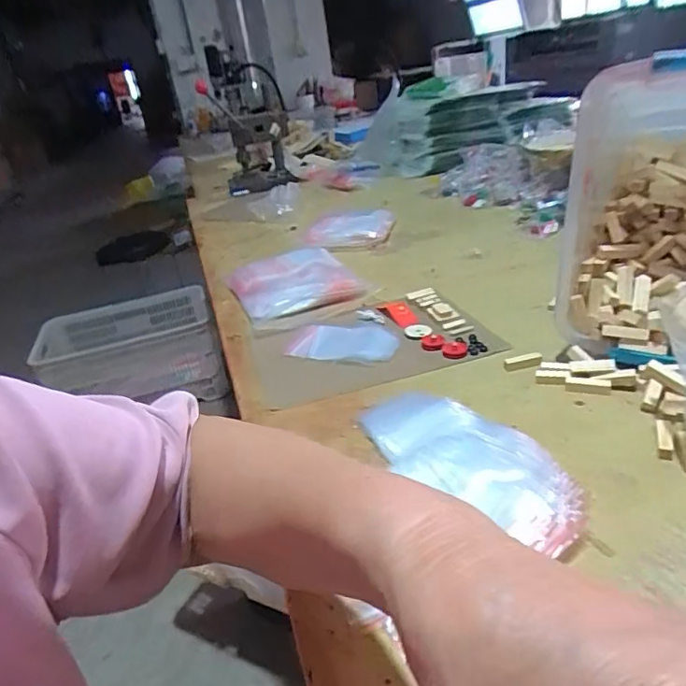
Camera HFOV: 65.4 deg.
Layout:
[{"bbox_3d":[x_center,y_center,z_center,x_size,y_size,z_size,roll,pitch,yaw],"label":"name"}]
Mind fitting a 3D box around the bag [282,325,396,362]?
[{"bbox_3d":[0.000,-0.003,0.694,0.147,0.010,0.076,1,29,19],"label":"bag"}]

